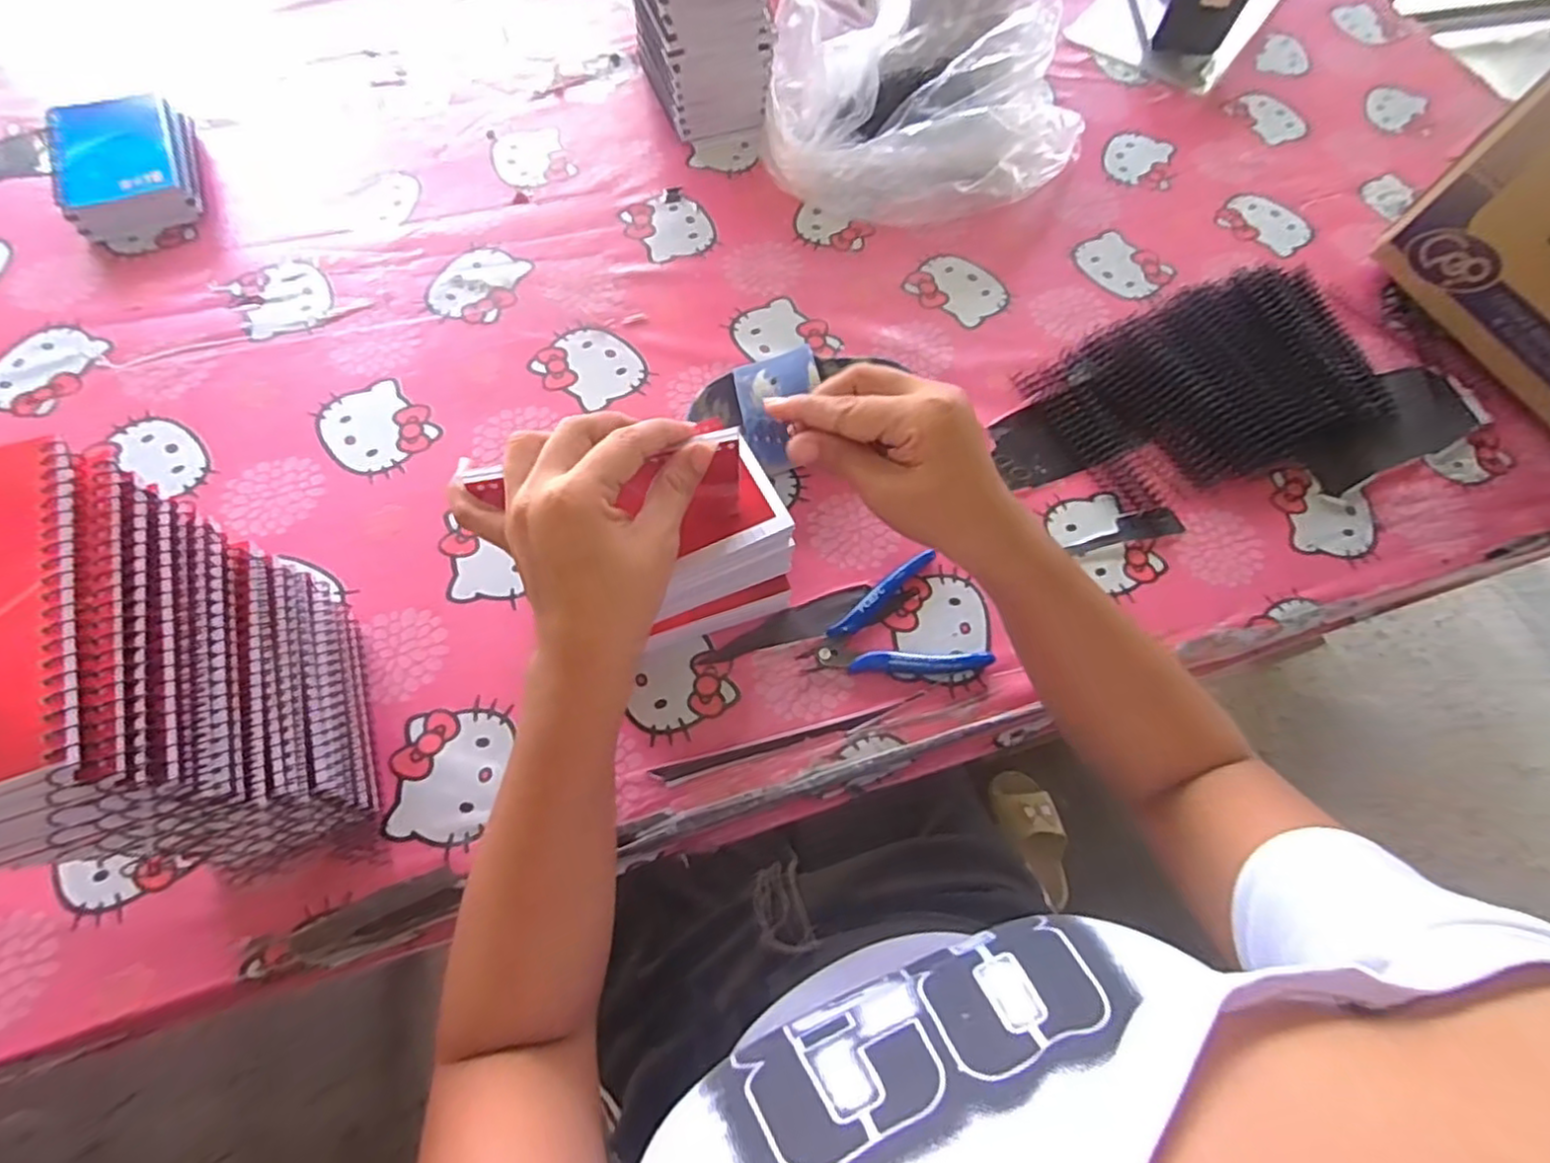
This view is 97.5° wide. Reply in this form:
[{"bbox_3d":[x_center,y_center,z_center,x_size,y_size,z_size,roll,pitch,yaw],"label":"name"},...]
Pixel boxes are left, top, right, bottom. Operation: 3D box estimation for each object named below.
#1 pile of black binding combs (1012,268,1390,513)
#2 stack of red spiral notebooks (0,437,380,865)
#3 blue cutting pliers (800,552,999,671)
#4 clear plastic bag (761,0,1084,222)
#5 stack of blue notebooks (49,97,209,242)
[{"bbox_3d":[0.353,-0.165,0.541,0.282,0.037,0.164,-19,68,-11],"label":"pile of black binding combs"},{"bbox_3d":[-0.277,0.060,0.314,0.085,0.207,0.145,-16,69,-9],"label":"stack of red spiral notebooks"},{"bbox_3d":[0.074,0.039,0.447,0.111,0.012,0.083,-23,69,-13],"label":"blue cutting pliers"},{"bbox_3d":[0.140,-0.451,0.621,0.285,0.102,0.241,6,66,0],"label":"clear plastic bag"},{"bbox_3d":[-0.538,-0.349,0.569,0.092,0.046,0.125,-20,68,-11],"label":"stack of blue notebooks"}]

